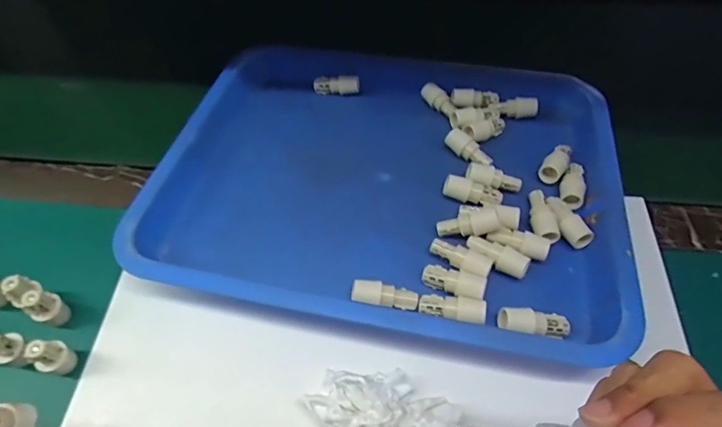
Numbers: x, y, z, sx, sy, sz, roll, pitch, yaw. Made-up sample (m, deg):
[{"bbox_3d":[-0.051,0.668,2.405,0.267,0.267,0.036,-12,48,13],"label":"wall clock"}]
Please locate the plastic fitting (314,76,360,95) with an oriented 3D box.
[{"bbox_3d":[-0.030,-0.160,0.560,0.057,0.023,0.018,3,55,2],"label":"plastic fitting"}]

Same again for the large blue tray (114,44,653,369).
[{"bbox_3d":[0.030,-0.054,0.466,0.442,0.058,0.369,10,56,7],"label":"large blue tray"}]

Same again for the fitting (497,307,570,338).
[{"bbox_3d":[0.138,0.090,0.363,0.054,0.023,0.020,0,55,0],"label":"fitting"}]

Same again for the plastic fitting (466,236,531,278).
[{"bbox_3d":[0.121,0.038,0.402,0.055,0.022,0.021,26,59,17],"label":"plastic fitting"}]

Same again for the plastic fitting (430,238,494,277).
[{"bbox_3d":[0.088,0.040,0.401,0.054,0.020,0.023,27,60,18],"label":"plastic fitting"}]

